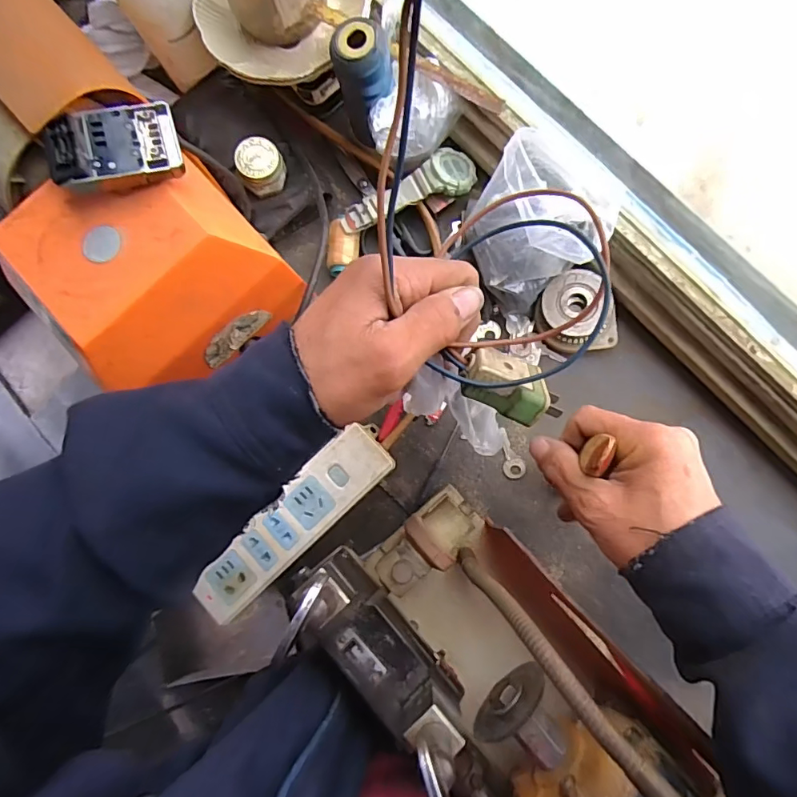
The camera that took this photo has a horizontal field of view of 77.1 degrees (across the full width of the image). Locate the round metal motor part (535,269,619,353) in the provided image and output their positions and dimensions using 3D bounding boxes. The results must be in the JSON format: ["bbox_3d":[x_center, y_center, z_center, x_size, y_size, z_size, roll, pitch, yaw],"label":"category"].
[{"bbox_3d":[0.149,-0.072,0.422,0.062,0.024,0.065,-9,84,7],"label":"round metal motor part"}]

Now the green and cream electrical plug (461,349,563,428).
[{"bbox_3d":[0.059,-0.006,0.258,0.049,0.021,0.032,22,88,9],"label":"green and cream electrical plug"}]

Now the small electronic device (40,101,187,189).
[{"bbox_3d":[-0.170,-0.150,0.301,0.072,0.015,0.047,-13,82,-15],"label":"small electronic device"}]

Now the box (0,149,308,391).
[{"bbox_3d":[-0.168,-0.086,0.339,0.152,0.083,0.129,-37,82,3],"label":"box"}]

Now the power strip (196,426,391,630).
[{"bbox_3d":[-0.086,0.099,0.407,0.185,0.023,0.047,-43,81,2],"label":"power strip"}]

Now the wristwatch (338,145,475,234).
[{"bbox_3d":[0.007,-0.183,0.436,0.124,0.020,0.039,-19,83,6],"label":"wristwatch"}]

